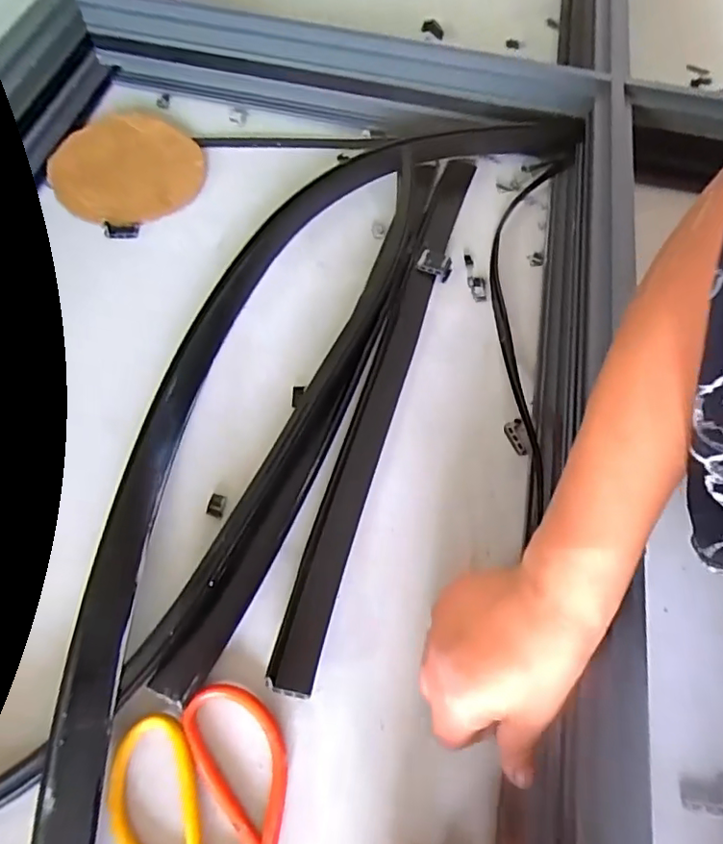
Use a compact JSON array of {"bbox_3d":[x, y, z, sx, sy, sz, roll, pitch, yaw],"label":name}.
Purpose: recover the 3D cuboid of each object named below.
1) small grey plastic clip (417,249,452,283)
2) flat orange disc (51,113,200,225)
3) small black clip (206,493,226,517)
[{"bbox_3d":[0.070,-0.149,0.529,0.031,0.013,0.022,20,63,8],"label":"small grey plastic clip"},{"bbox_3d":[-0.234,-0.259,0.570,0.133,0.013,0.153,31,63,4],"label":"flat orange disc"},{"bbox_3d":[-0.106,0.060,0.408,0.012,0.004,0.016,9,62,2],"label":"small black clip"}]

